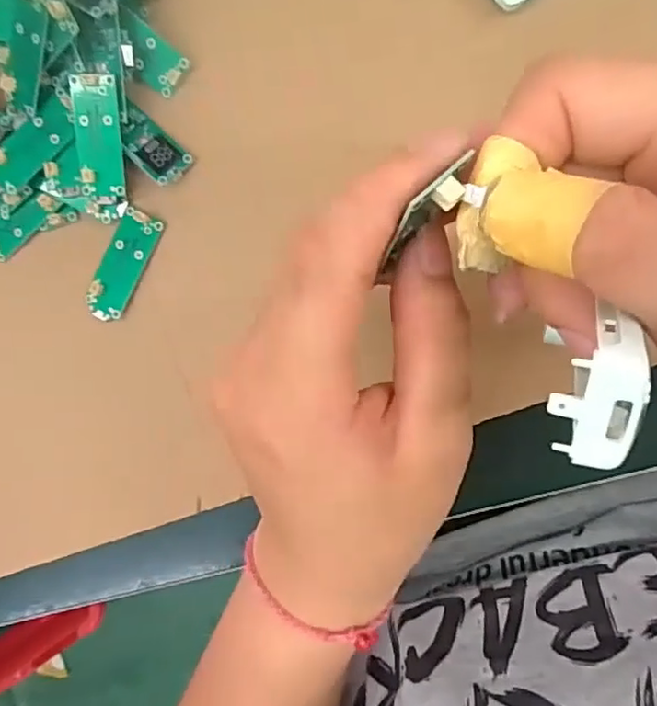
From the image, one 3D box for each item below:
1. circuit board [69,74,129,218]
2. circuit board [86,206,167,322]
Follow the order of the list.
[{"bbox_3d":[-0.097,-0.088,0.261,0.018,0.006,0.054,-2,105,-3],"label":"circuit board"},{"bbox_3d":[-0.092,-0.039,0.273,0.019,0.005,0.050,28,99,-2],"label":"circuit board"}]

